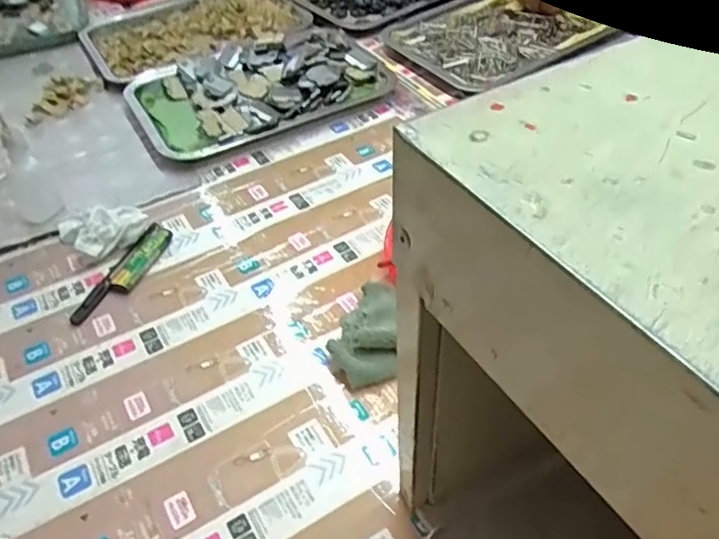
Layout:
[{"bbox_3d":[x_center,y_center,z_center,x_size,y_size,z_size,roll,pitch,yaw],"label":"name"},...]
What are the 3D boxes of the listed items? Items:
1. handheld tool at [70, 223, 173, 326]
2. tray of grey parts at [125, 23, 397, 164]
[{"bbox_3d":[-0.217,0.002,0.564,0.032,0.008,0.128,13,50,18],"label":"handheld tool"},{"bbox_3d":[-0.127,-0.242,0.774,0.309,0.030,0.218,-25,49,-16],"label":"tray of grey parts"}]

